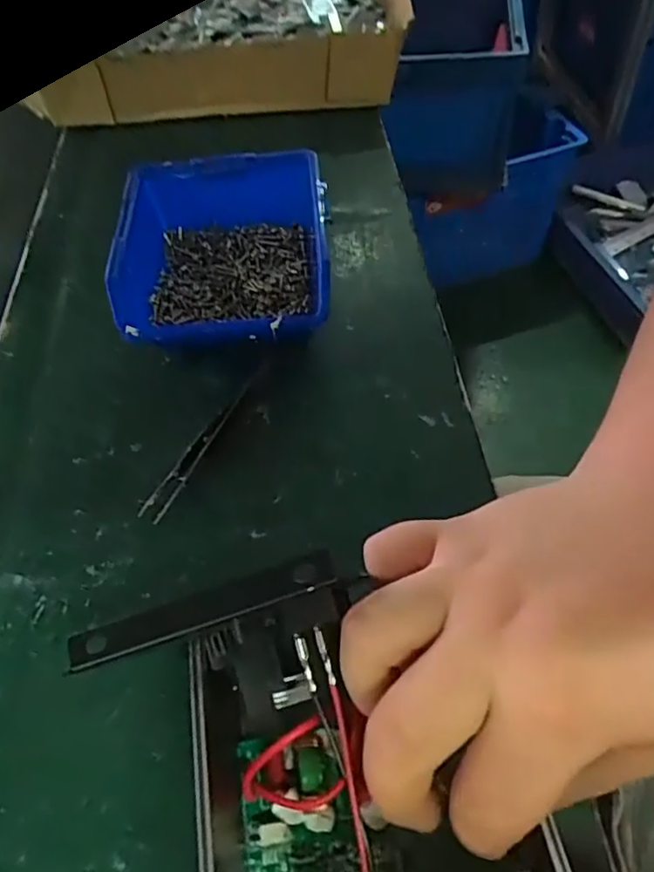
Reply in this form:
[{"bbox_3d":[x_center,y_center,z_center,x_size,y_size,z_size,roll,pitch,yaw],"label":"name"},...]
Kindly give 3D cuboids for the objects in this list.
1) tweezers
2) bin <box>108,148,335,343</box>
[{"bbox_3d":[-0.062,-0.003,0.339,0.012,0.008,0.118,21,57,21],"label":"tweezers"},{"bbox_3d":[-0.058,-0.105,0.381,0.119,0.070,0.135,-5,52,3],"label":"bin"}]

